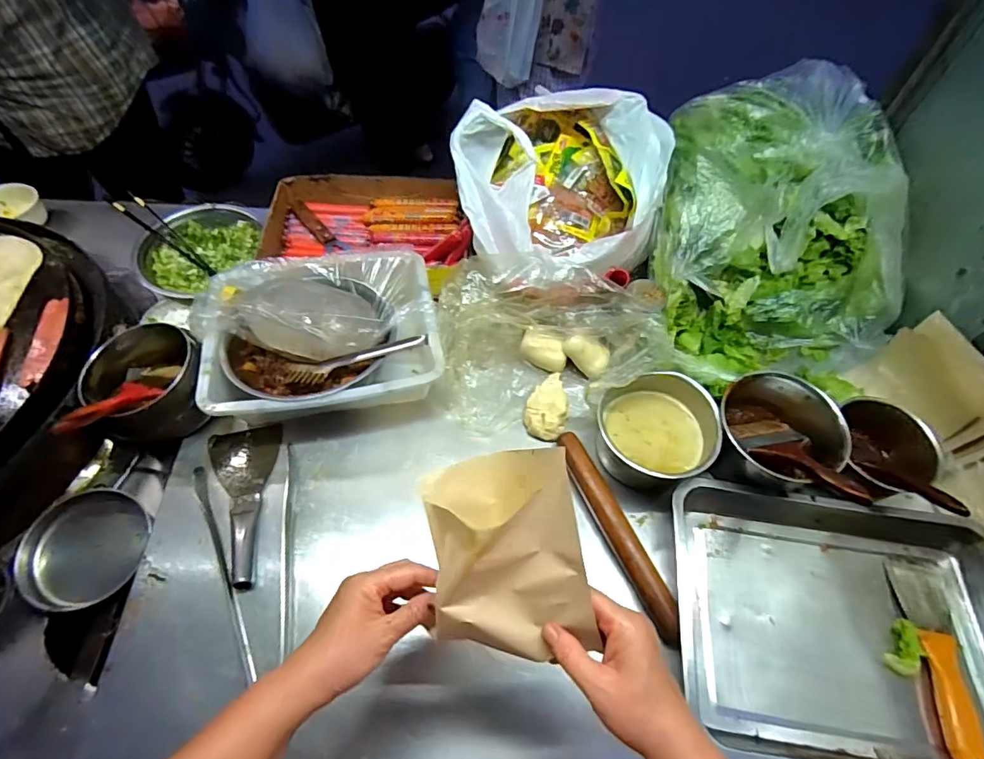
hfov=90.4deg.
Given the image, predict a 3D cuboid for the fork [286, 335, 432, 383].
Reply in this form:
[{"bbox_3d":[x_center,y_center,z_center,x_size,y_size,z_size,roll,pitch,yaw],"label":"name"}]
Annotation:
[{"bbox_3d":[-0.183,-0.028,0.664,0.215,0.023,0.035,-14,54,14],"label":"fork"}]

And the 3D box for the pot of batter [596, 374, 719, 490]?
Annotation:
[{"bbox_3d":[0.215,0.076,0.653,0.160,0.088,0.146,-29,62,-21],"label":"pot of batter"}]

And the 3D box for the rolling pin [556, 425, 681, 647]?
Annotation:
[{"bbox_3d":[0.151,0.180,0.598,0.028,0.030,0.265,-17,58,-14],"label":"rolling pin"}]

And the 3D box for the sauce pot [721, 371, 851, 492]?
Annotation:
[{"bbox_3d":[0.371,0.069,0.644,0.149,0.095,0.141,2,55,-2],"label":"sauce pot"}]

